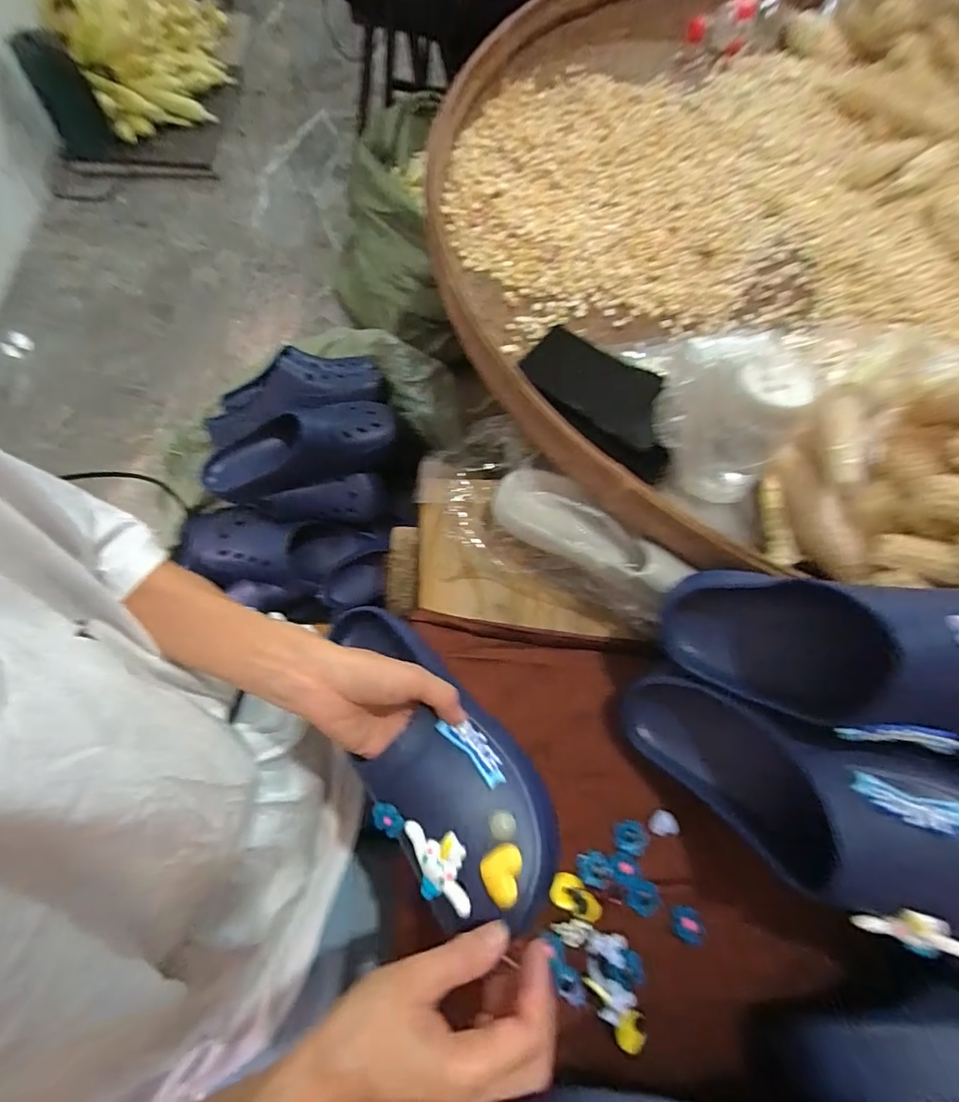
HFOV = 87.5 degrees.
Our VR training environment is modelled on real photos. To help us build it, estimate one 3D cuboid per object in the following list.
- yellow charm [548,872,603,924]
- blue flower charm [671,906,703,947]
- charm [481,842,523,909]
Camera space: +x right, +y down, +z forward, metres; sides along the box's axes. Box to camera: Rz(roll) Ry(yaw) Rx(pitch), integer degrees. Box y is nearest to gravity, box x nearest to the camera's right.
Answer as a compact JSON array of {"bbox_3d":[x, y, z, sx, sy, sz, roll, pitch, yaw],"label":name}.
[{"bbox_3d":[0.077,0.276,0.399,0.043,0.009,0.025,24,68,8],"label":"yellow charm"},{"bbox_3d":[0.167,0.300,0.401,0.022,0.010,0.024,1,67,-2],"label":"blue flower charm"},{"bbox_3d":[0.014,0.213,0.332,0.025,0.009,0.033,12,67,3],"label":"charm"}]

